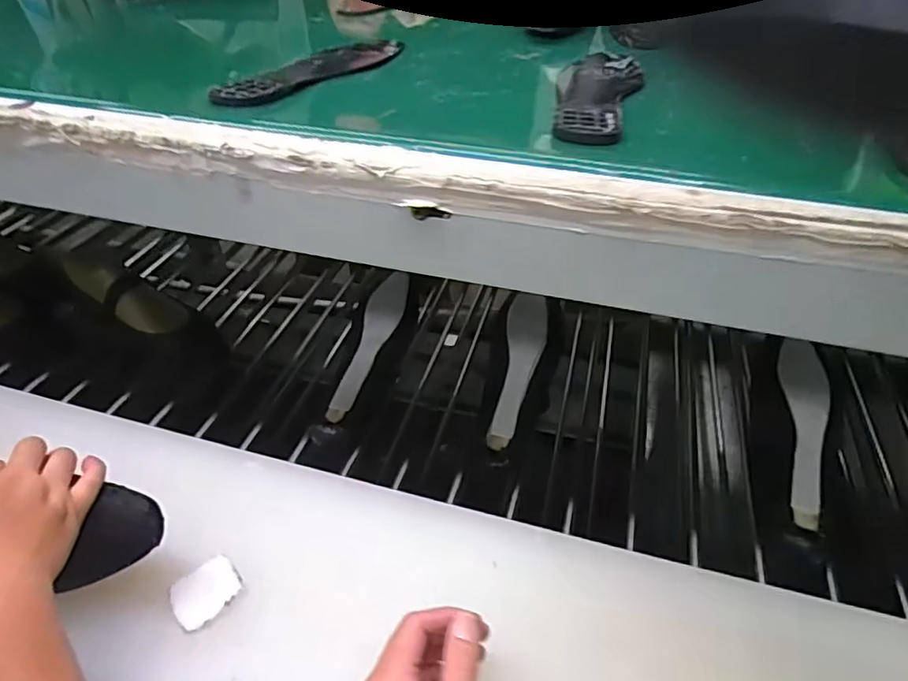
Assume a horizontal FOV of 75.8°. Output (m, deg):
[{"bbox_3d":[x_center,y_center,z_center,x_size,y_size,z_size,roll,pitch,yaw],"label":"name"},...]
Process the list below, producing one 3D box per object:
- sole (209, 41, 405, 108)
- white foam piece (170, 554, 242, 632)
[{"bbox_3d":[-0.141,-0.280,0.598,0.077,0.013,0.261,20,44,20],"label":"sole"},{"bbox_3d":[-0.210,0.211,0.492,0.044,0.008,0.056,27,47,26],"label":"white foam piece"}]

